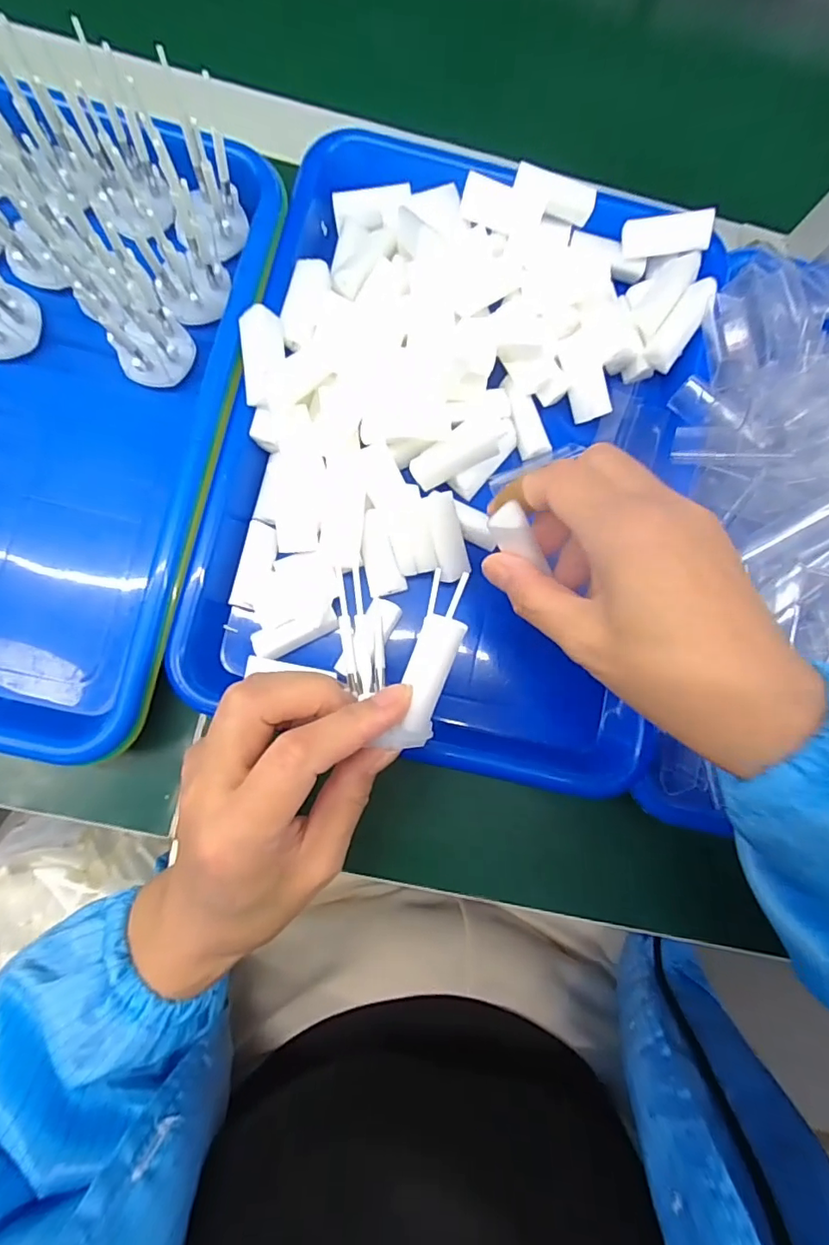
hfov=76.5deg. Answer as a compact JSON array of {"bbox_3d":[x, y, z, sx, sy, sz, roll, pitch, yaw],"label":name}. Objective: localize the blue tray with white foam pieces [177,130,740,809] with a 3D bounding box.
[{"bbox_3d":[0.024,-0.090,0.285,0.241,0.039,0.321,11,83,-4],"label":"blue tray with white foam pieces"}]

